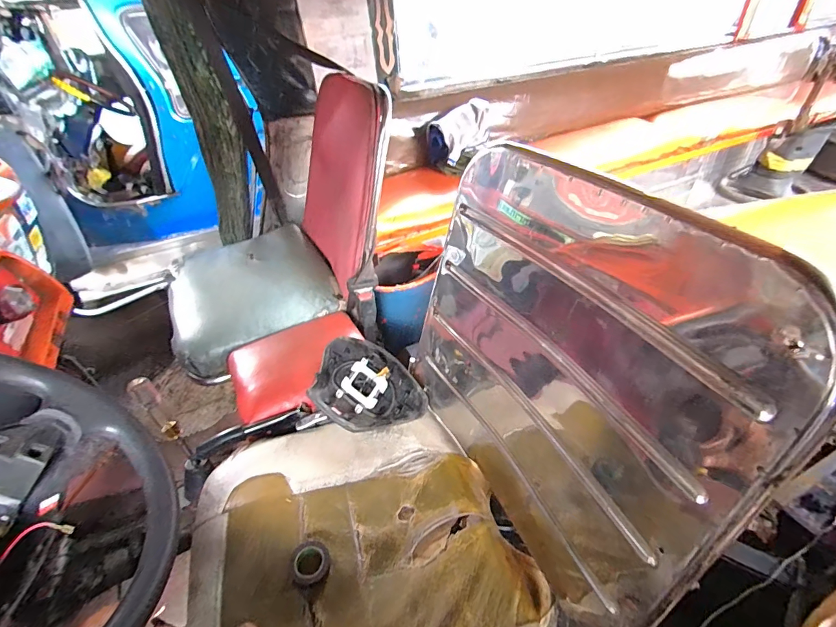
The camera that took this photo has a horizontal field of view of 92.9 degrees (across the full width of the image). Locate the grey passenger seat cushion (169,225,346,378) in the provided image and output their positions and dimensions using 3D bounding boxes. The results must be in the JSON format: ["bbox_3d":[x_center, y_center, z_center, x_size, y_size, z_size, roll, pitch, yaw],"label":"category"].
[{"bbox_3d":[-0.480,-0.095,1.143,0.415,0.078,0.536,-21,42,-17],"label":"grey passenger seat cushion"}]

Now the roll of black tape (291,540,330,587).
[{"bbox_3d":[-0.144,0.338,0.537,0.050,0.023,0.052,-4,39,3],"label":"roll of black tape"}]

